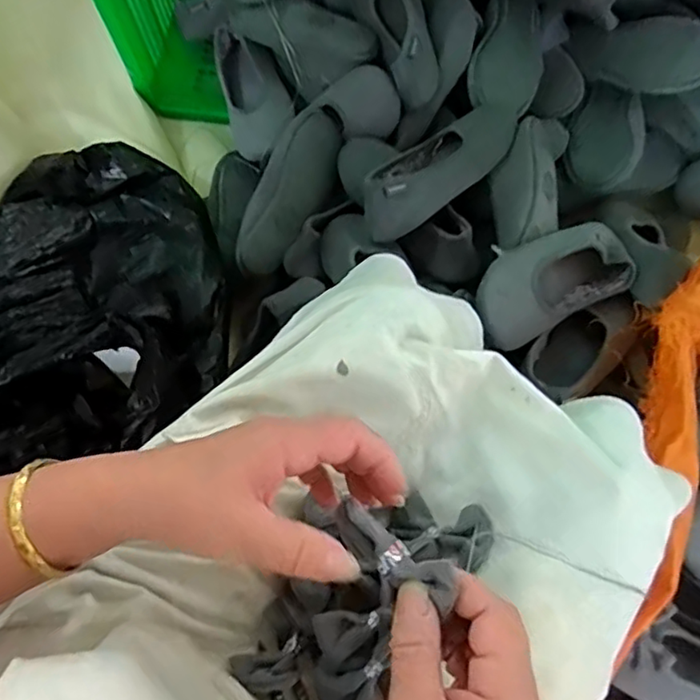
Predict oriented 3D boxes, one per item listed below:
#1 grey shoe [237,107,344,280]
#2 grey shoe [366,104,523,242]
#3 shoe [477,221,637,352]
[{"bbox_3d":[-0.080,-0.209,0.808,0.085,0.059,0.235,18,74,5],"label":"grey shoe"},{"bbox_3d":[0.106,-0.226,0.756,0.235,0.062,0.093,-36,77,-10],"label":"grey shoe"},{"bbox_3d":[0.232,-0.079,0.713,0.207,0.058,0.092,-23,74,-25],"label":"shoe"}]

